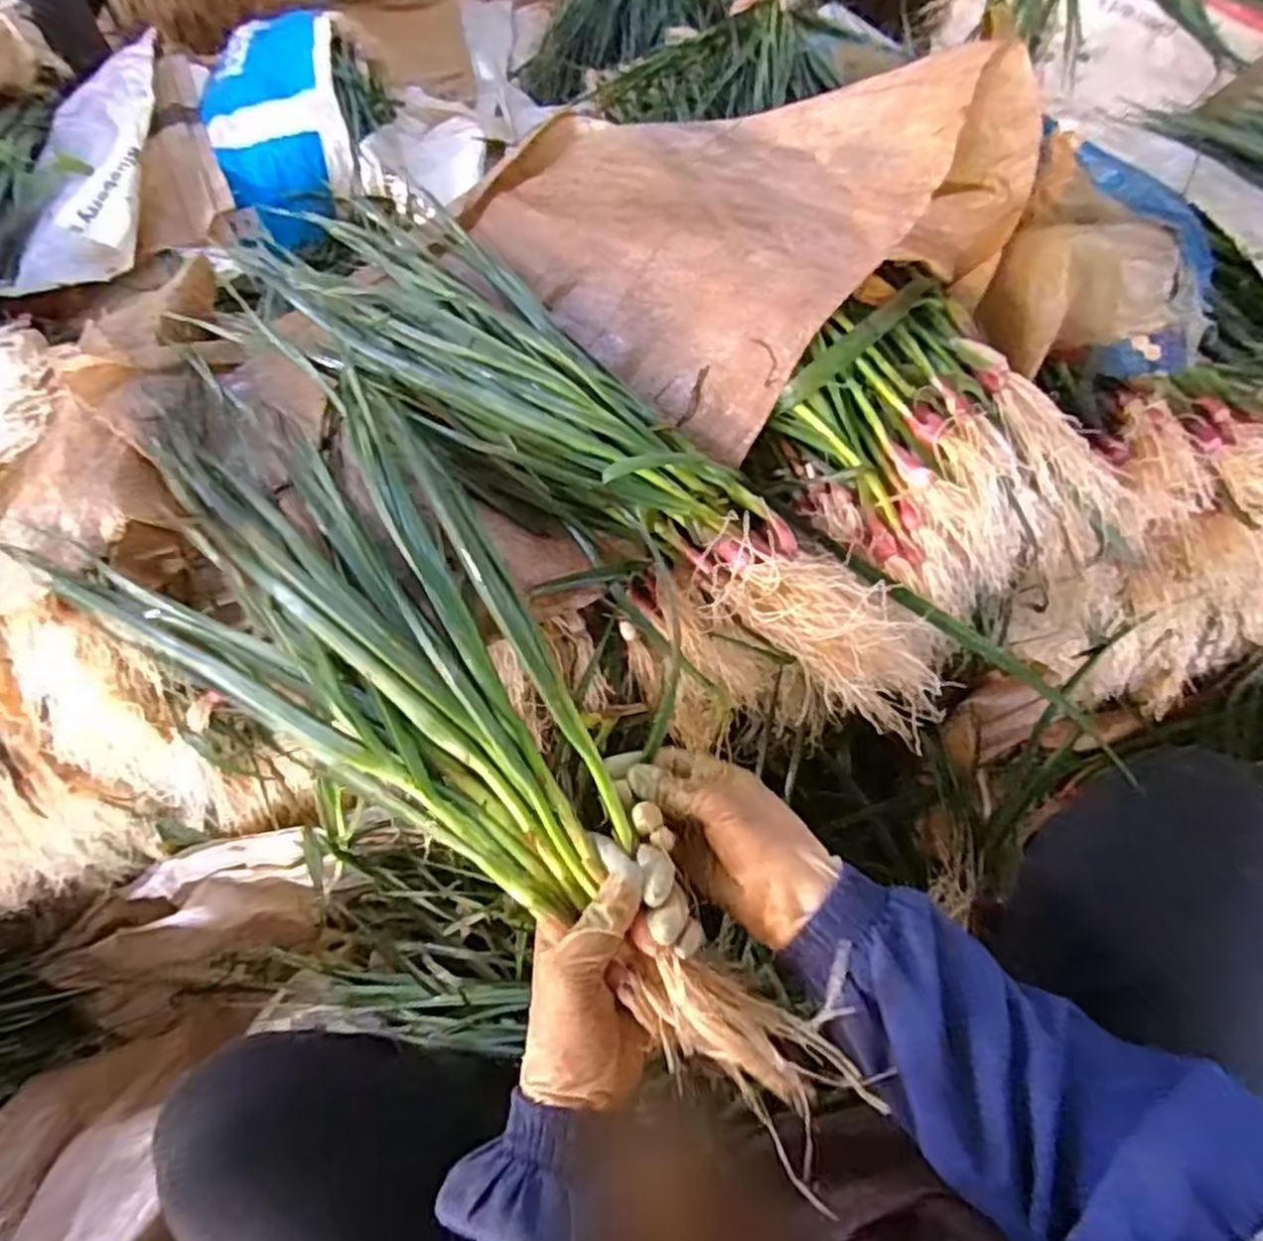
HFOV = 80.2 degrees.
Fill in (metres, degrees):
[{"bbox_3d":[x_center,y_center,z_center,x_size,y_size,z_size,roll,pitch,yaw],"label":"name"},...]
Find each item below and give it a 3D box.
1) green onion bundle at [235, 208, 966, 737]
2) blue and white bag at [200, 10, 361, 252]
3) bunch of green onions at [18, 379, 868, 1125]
[{"bbox_3d":[-0.060,-0.132,0.605,0.155,0.098,0.640,-39,66,-18],"label":"green onion bundle"},{"bbox_3d":[-0.526,-0.753,1.116,0.208,0.116,0.508,-15,61,-6],"label":"blue and white bag"},{"bbox_3d":[-0.158,0.035,0.484,0.229,0.084,0.661,-41,63,-19],"label":"bunch of green onions"}]

